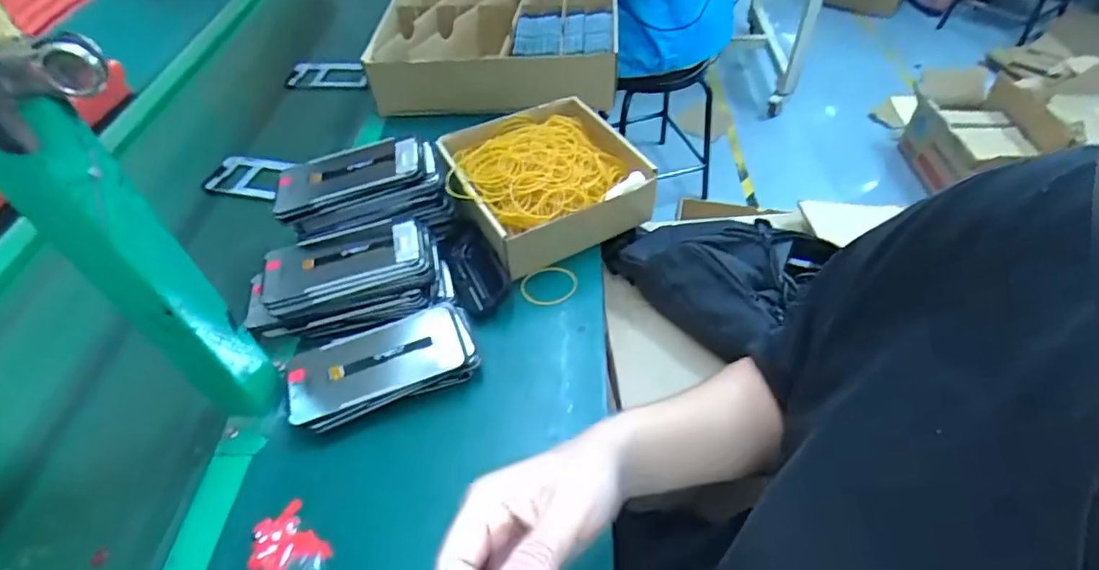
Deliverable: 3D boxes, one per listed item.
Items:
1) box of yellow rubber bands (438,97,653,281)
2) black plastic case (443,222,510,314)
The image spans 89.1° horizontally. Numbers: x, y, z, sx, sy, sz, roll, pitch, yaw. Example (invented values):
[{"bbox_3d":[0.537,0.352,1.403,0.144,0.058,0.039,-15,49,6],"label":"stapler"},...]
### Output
[{"bbox_3d":[-0.006,-0.118,0.640,0.211,0.079,0.193,-23,52,-17],"label":"box of yellow rubber bands"},{"bbox_3d":[-0.079,-0.018,0.591,0.050,0.038,0.116,-19,51,-14],"label":"black plastic case"}]

